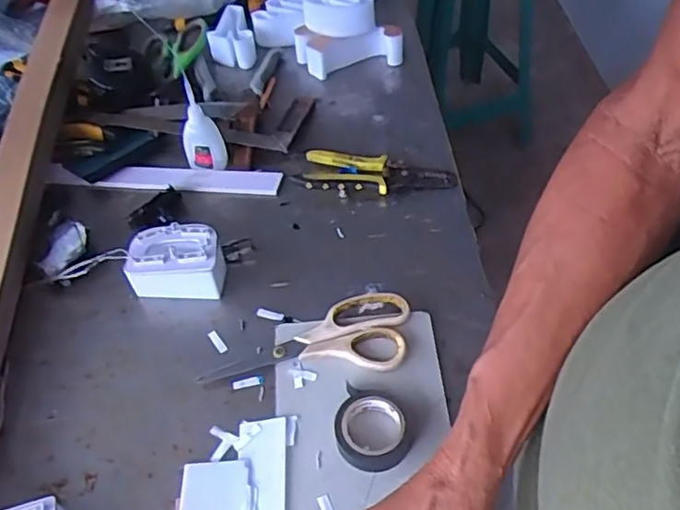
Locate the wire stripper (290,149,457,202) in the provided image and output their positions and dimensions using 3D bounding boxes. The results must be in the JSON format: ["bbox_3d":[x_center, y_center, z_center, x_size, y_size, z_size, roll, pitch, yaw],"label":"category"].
[{"bbox_3d":[0.038,-0.088,0.680,0.167,0.020,0.058,2,51,7],"label":"wire stripper"}]

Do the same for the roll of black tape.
[{"bbox_3d":[0.024,0.136,0.487,0.061,0.015,0.060,-2,50,3],"label":"roll of black tape"}]

